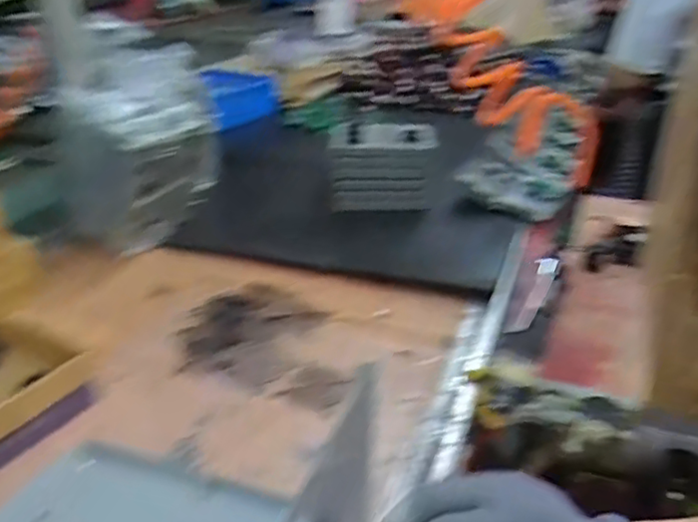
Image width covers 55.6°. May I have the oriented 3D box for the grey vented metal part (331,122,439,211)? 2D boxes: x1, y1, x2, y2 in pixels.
[{"bbox_3d":[0.048,-0.139,1.002,0.150,0.142,0.031,6,28,9],"label":"grey vented metal part"}]

